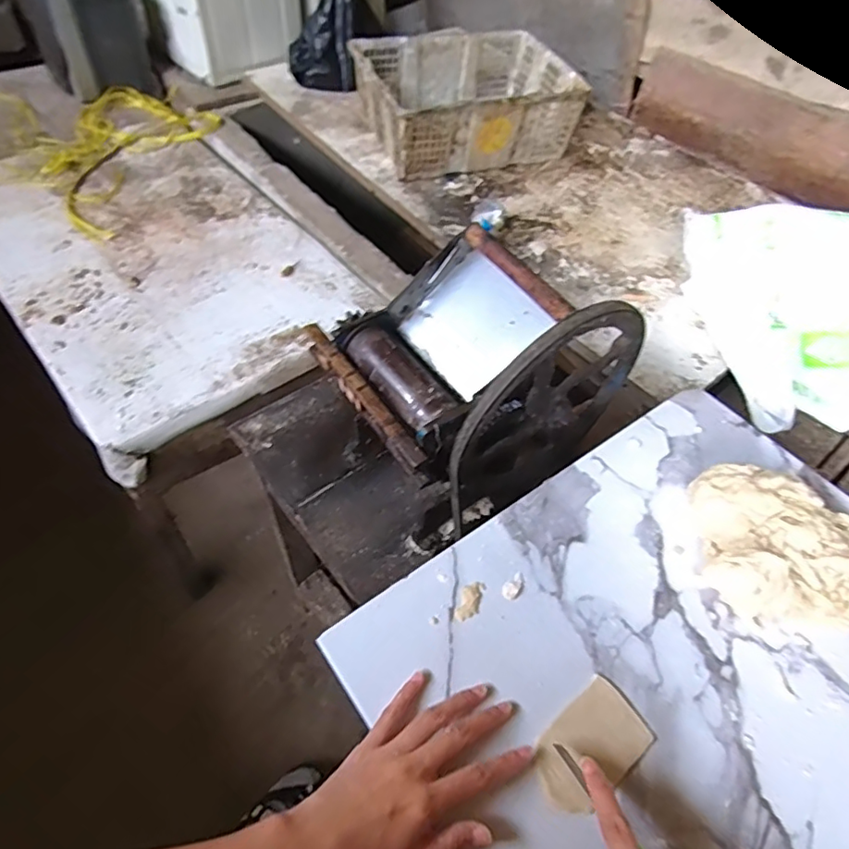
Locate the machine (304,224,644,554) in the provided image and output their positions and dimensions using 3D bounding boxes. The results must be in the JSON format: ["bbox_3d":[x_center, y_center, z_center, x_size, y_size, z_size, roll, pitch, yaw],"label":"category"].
[{"bbox_3d":[0.056,-0.058,0.666,0.290,0.309,0.241,-26,60,-22],"label":"machine"}]

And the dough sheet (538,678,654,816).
[{"bbox_3d":[0.119,0.231,0.399,0.089,0.004,0.054,-32,57,-27],"label":"dough sheet"}]

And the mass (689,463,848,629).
[{"bbox_3d":[0.318,0.102,0.485,0.148,0.061,0.134,8,53,1],"label":"mass"}]

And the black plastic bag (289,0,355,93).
[{"bbox_3d":[-0.226,-1.011,1.381,0.149,0.336,0.093,25,22,13],"label":"black plastic bag"}]

